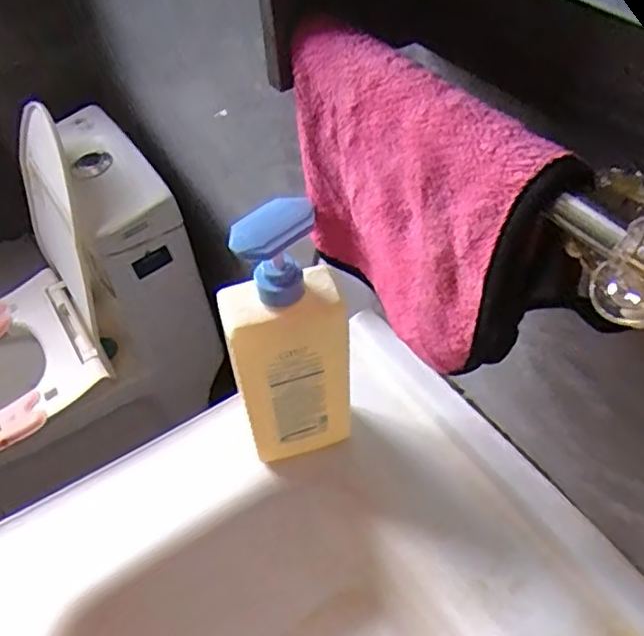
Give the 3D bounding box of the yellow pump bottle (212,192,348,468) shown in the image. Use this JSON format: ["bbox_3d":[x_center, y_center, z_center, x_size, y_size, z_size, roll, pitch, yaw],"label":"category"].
[{"bbox_3d":[-0.029,0.021,0.490,0.096,0.245,0.053,-13,50,-4],"label":"yellow pump bottle"}]

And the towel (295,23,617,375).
[{"bbox_3d":[0.045,-0.058,0.348,0.048,0.146,0.191,-36,56,-22],"label":"towel"}]

